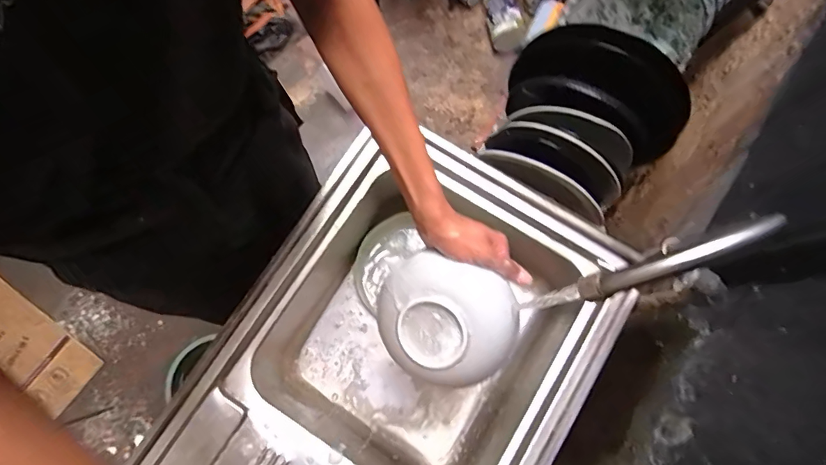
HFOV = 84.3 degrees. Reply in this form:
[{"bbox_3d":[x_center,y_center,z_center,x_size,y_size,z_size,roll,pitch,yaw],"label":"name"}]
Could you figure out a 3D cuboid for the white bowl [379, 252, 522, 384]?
[{"bbox_3d":[0.039,0.099,0.526,0.160,0.068,0.139,25,106,14],"label":"white bowl"}]

